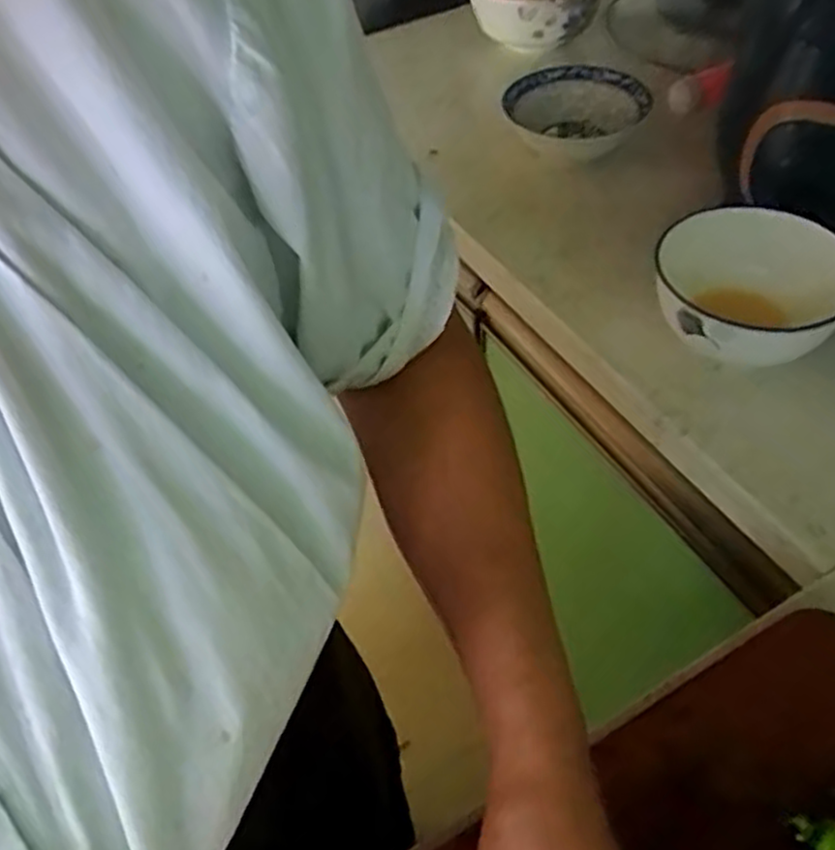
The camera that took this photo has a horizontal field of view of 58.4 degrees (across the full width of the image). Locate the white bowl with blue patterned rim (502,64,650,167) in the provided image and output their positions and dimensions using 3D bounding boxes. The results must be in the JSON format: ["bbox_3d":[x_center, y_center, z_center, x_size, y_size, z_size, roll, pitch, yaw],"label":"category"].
[{"bbox_3d":[0.170,-0.328,0.786,0.132,0.064,0.114,-27,54,-17],"label":"white bowl with blue patterned rim"}]

